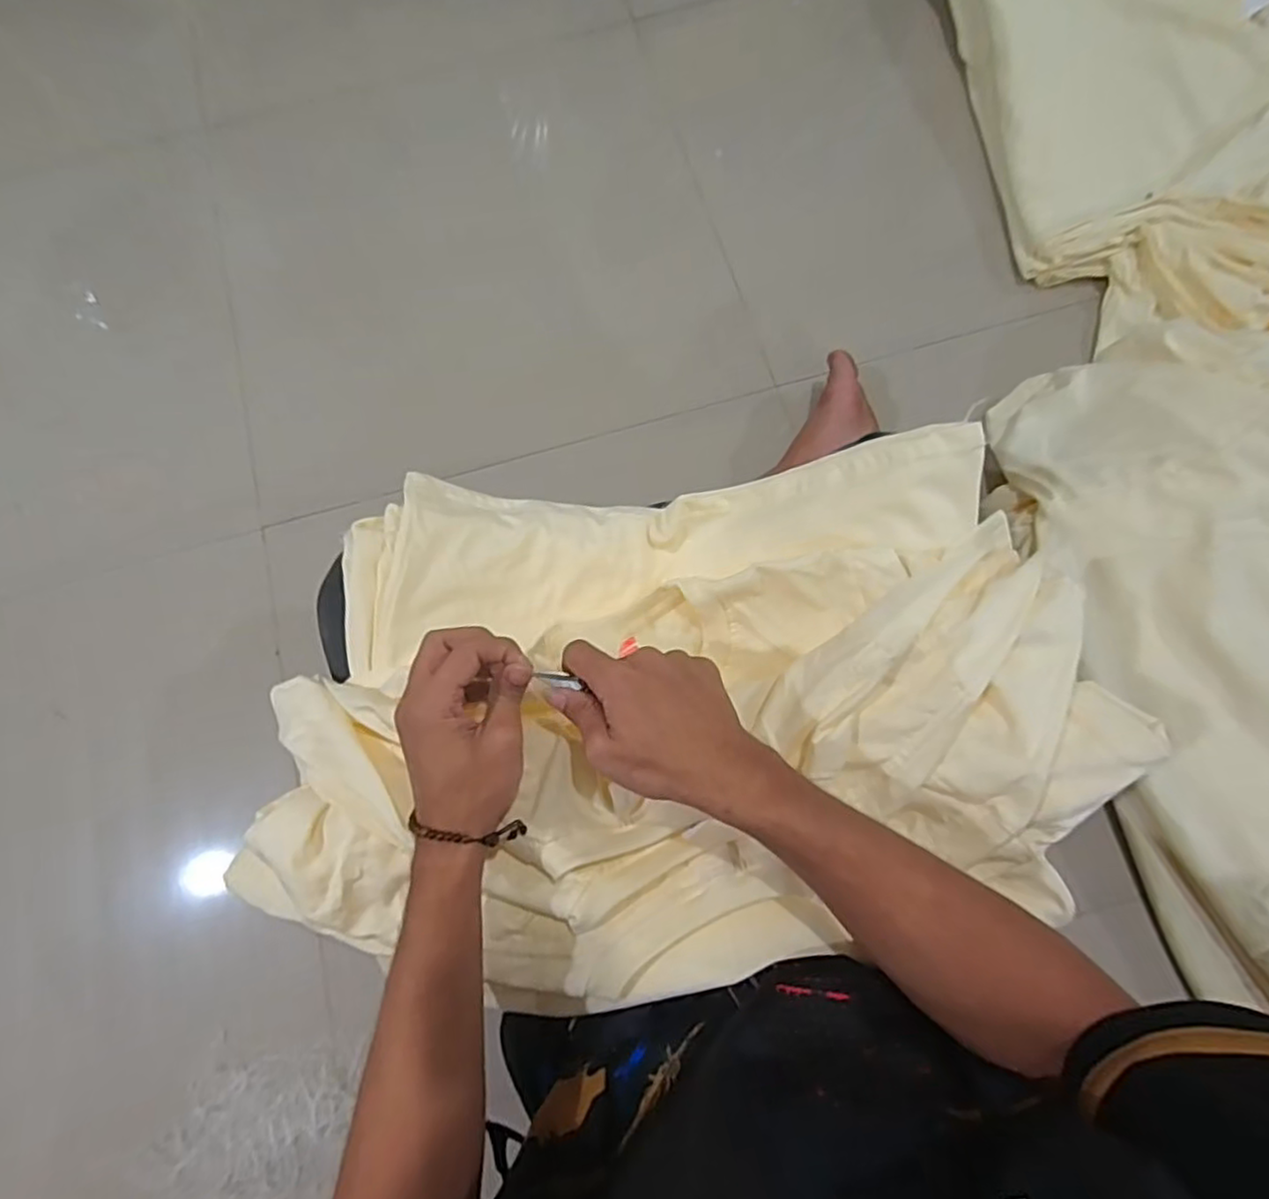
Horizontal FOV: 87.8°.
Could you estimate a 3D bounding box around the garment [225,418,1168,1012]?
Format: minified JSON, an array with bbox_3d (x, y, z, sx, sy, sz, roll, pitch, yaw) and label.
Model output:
[{"bbox_3d":[0.032,0.075,0.491,0.555,0.125,0.363,-1,77,-1],"label":"garment"}]

